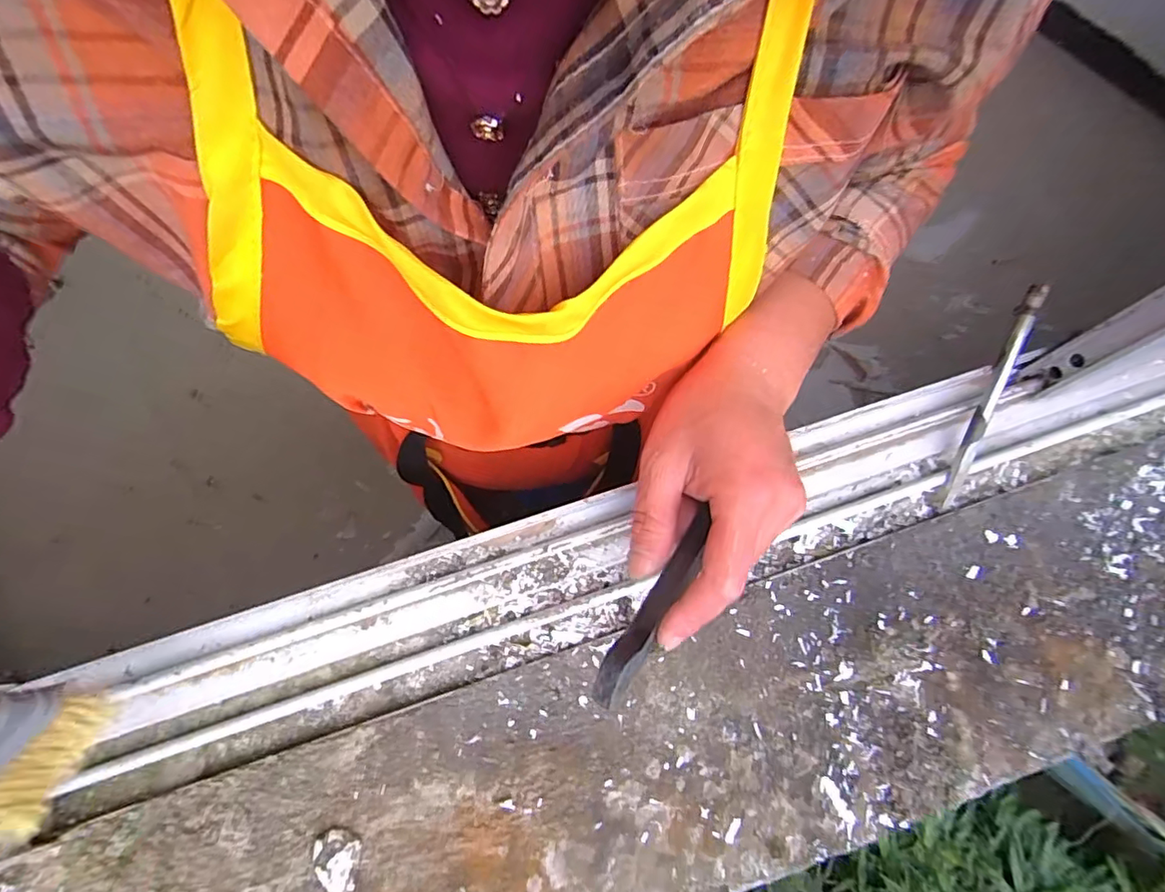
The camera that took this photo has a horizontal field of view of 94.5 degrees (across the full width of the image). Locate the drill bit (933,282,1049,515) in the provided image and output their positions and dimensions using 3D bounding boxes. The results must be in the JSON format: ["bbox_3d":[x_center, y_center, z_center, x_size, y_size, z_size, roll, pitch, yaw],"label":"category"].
[{"bbox_3d":[0.231,-0.026,0.305,0.010,0.013,0.130,19,99,7],"label":"drill bit"}]

